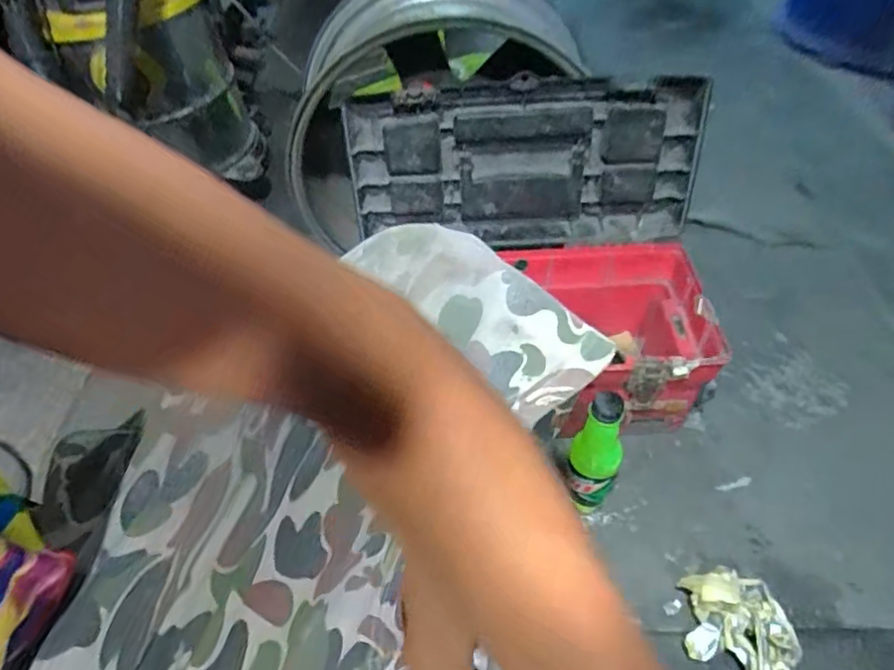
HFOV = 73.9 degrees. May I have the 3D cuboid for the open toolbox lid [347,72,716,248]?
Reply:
[{"bbox_3d":[0.093,-0.208,0.759,0.430,0.204,0.064,1,49,6],"label":"open toolbox lid"}]

